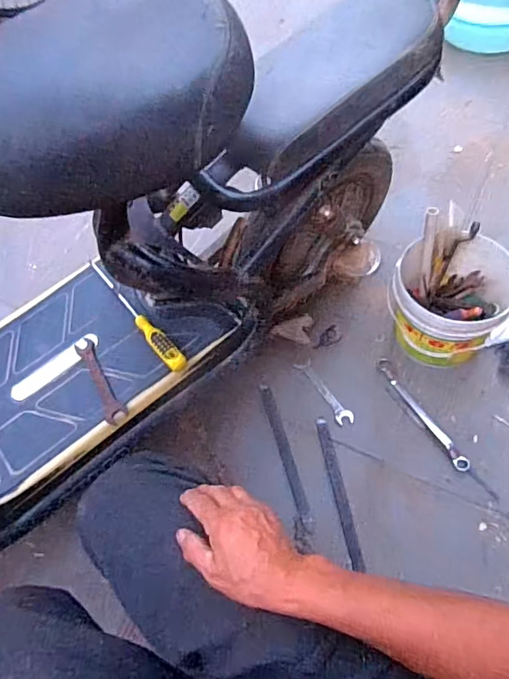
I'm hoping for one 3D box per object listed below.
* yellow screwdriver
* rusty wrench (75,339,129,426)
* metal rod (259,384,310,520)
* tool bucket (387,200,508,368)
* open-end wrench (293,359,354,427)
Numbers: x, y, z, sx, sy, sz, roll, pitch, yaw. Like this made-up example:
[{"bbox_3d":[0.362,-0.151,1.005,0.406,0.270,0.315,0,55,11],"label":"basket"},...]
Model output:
[{"bbox_3d":[-0.176,-0.040,0.737,0.026,0.018,0.230,-37,64,-14],"label":"yellow screwdriver"},{"bbox_3d":[-0.220,0.058,0.711,0.030,0.007,0.134,-30,62,-10],"label":"rusty wrench"},{"bbox_3d":[0.054,0.197,0.908,0.021,0.008,0.248,-16,61,-3],"label":"metal rod"},{"bbox_3d":[0.355,-0.072,0.923,0.199,0.209,0.191,-3,61,5],"label":"tool bucket"},{"bbox_3d":[0.135,0.103,0.975,0.034,0.010,0.153,-32,63,-11],"label":"open-end wrench"}]

